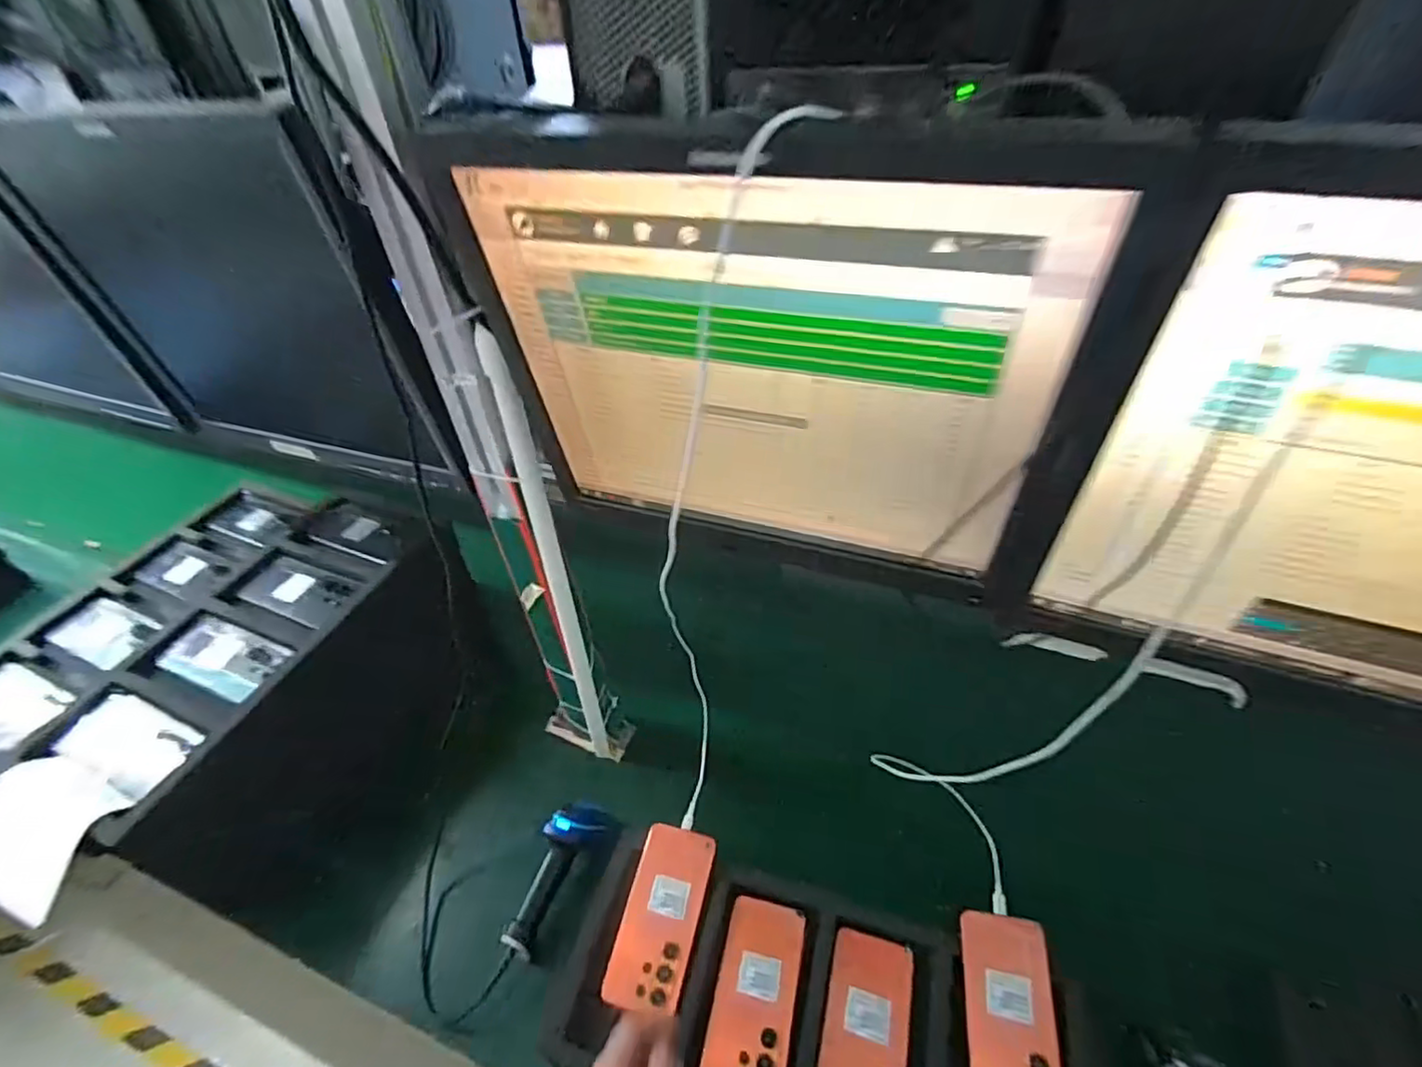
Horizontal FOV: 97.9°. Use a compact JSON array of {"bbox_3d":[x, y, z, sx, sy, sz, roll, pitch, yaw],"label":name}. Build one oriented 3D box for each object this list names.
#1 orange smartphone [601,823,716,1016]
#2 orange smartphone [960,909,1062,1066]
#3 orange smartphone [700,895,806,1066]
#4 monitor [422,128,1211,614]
[{"bbox_3d":[-0.052,0.401,0.654,0.081,0.010,0.165,10,54,14],"label":"orange smartphone"},{"bbox_3d":[0.279,0.452,0.574,0.077,0.009,0.168,1,52,15],"label":"orange smartphone"},{"bbox_3d":[0.044,0.458,0.611,0.079,0.012,0.167,8,44,12],"label":"orange smartphone"},{"bbox_3d":[0.026,-0.087,0.398,0.388,0.305,0.070,12,45,15],"label":"monitor"}]

